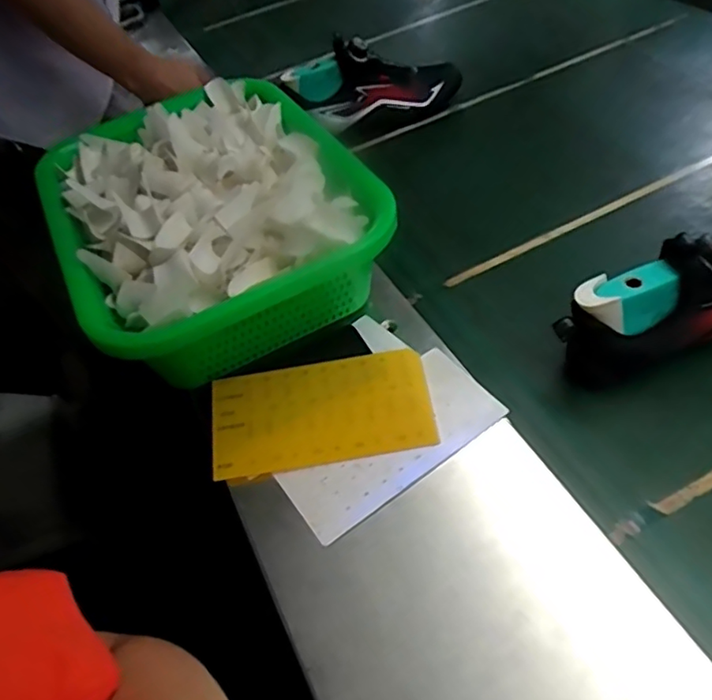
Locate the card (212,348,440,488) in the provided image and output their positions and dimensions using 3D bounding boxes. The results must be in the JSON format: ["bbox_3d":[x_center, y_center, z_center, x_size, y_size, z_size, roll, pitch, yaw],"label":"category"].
[{"bbox_3d":[-0.030,0.056,0.535,0.192,0.008,0.100,-10,61,-4],"label":"card"}]

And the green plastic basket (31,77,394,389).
[{"bbox_3d":[-0.152,-0.137,0.637,0.289,0.118,0.391,-27,52,-14],"label":"green plastic basket"}]

